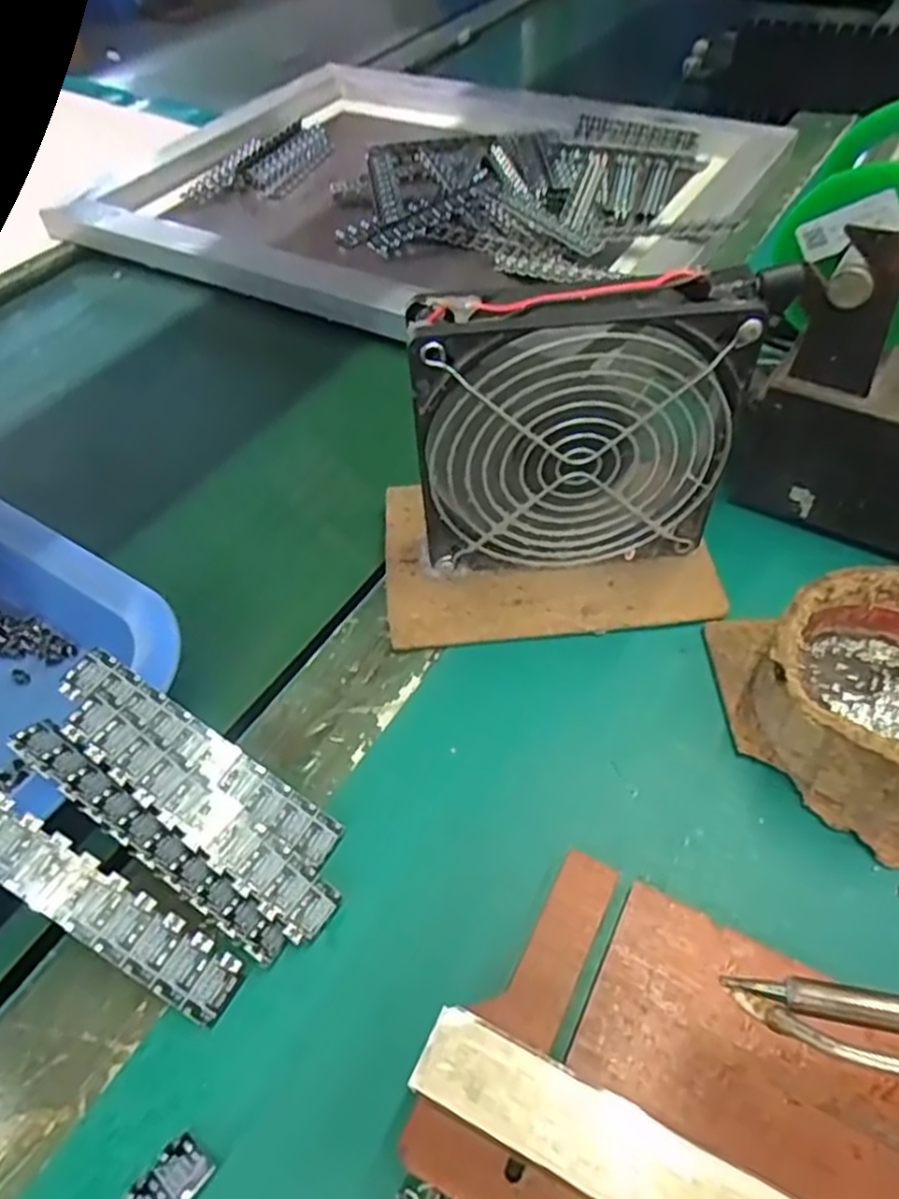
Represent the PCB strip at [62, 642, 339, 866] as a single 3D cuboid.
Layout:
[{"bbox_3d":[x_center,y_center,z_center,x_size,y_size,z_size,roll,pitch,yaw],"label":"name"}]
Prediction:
[{"bbox_3d":[-0.085,0.053,0.258,0.109,0.005,0.018,35,59,3],"label":"PCB strip"}]

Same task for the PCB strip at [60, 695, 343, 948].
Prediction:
[{"bbox_3d":[-0.083,0.071,0.247,0.108,0.004,0.018,38,60,6],"label":"PCB strip"}]

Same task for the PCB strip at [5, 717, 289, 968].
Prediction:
[{"bbox_3d":[-0.097,0.076,0.239,0.109,0.004,0.015,39,35,7],"label":"PCB strip"}]

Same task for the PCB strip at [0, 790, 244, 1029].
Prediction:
[{"bbox_3d":[-0.113,0.092,0.230,0.108,0.004,0.020,35,58,1],"label":"PCB strip"}]

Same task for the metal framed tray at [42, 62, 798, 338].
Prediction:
[{"bbox_3d":[-0.024,-0.326,0.590,0.469,0.034,0.357,23,56,22],"label":"metal framed tray"}]

